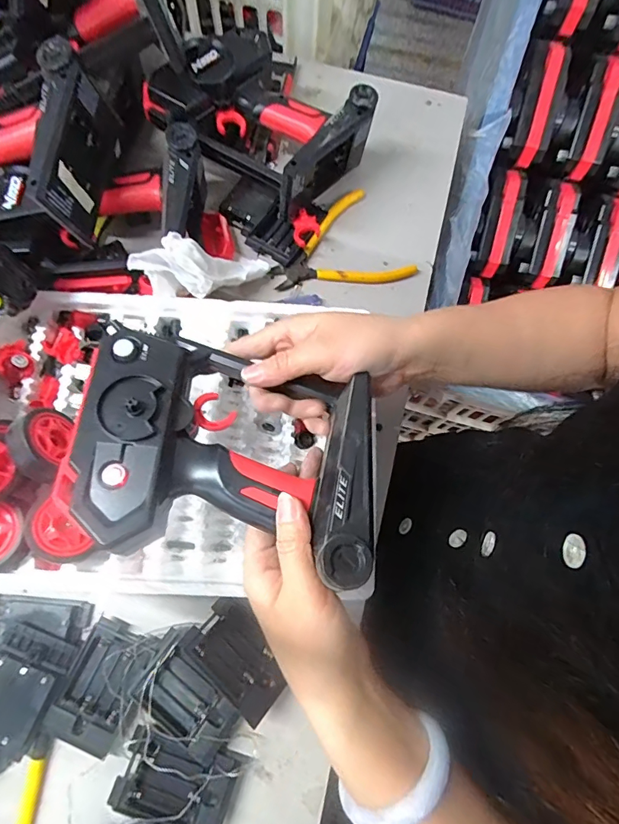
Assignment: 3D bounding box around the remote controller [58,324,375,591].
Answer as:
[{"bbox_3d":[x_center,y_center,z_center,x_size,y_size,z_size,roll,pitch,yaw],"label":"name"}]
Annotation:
[{"bbox_3d":[-0.054,0.026,0.283,0.182,0.052,0.141,10,72,1],"label":"remote controller"}]

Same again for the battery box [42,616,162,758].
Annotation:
[{"bbox_3d":[-0.158,0.208,0.339,0.053,0.014,0.082,22,73,5],"label":"battery box"}]

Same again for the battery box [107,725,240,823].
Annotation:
[{"bbox_3d":[-0.098,0.272,0.326,0.081,0.016,0.055,17,73,3],"label":"battery box"}]

